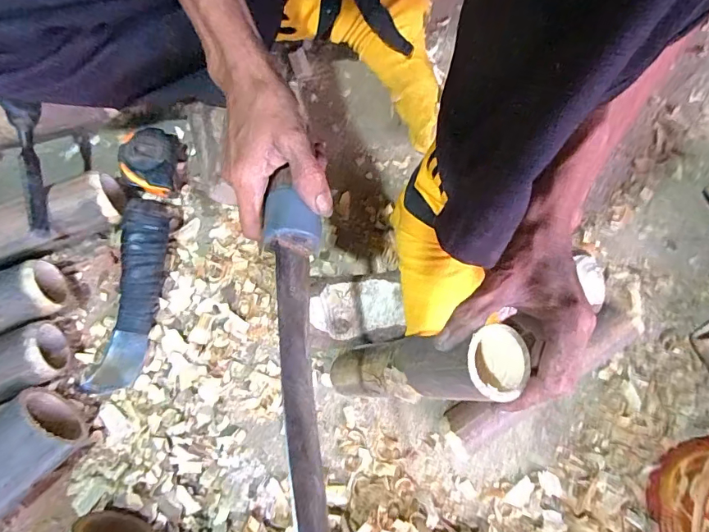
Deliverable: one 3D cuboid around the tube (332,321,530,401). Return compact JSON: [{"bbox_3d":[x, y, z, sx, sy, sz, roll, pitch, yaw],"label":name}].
[{"bbox_3d":[0.042,0.082,0.373,0.048,0.211,0.046,8,74,-28],"label":"tube"}]

